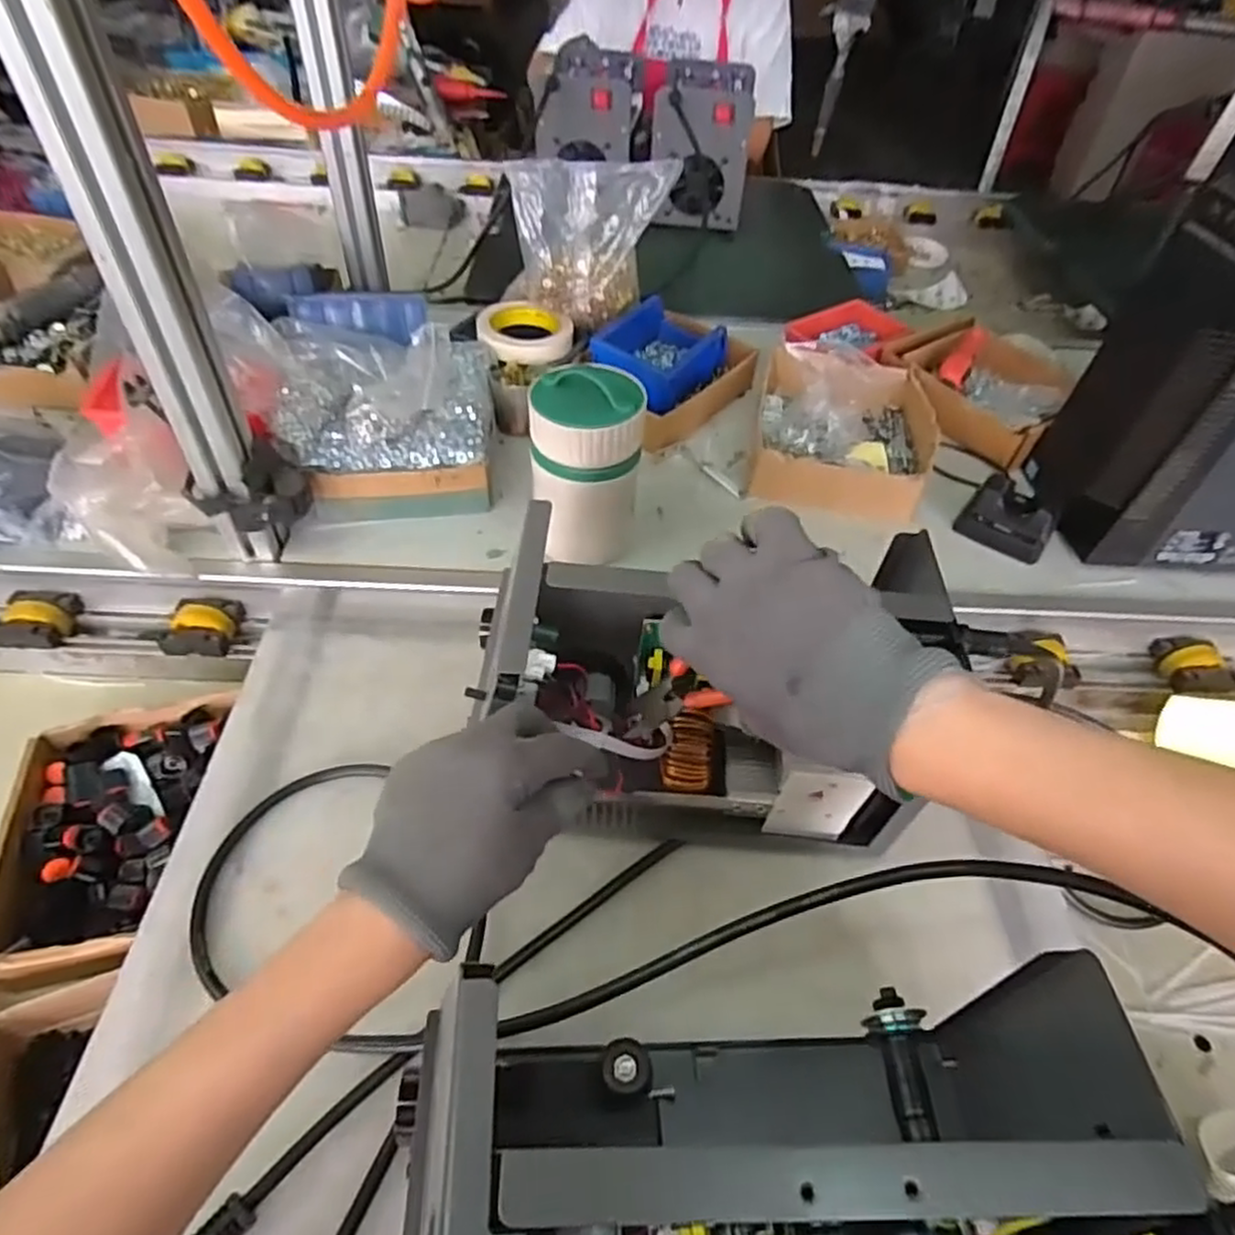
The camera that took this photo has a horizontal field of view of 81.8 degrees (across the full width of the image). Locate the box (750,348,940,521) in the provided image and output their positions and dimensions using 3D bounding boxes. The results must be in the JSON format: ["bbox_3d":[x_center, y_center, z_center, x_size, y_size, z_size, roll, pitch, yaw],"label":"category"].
[{"bbox_3d":[0.250,-0.216,0.781,0.190,0.063,0.236,12,48,5],"label":"box"}]

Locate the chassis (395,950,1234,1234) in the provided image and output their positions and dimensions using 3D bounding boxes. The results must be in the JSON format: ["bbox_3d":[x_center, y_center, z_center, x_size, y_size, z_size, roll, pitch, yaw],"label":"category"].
[{"bbox_3d":[0.071,0.241,0.289,0.260,0.157,0.144,1,48,-5],"label":"chassis"}]

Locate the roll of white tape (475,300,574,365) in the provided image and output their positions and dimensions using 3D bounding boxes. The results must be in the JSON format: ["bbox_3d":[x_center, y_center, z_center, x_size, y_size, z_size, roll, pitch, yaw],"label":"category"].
[{"bbox_3d":[-0.104,-0.319,0.806,0.107,0.027,0.107,0,48,-6],"label":"roll of white tape"}]

